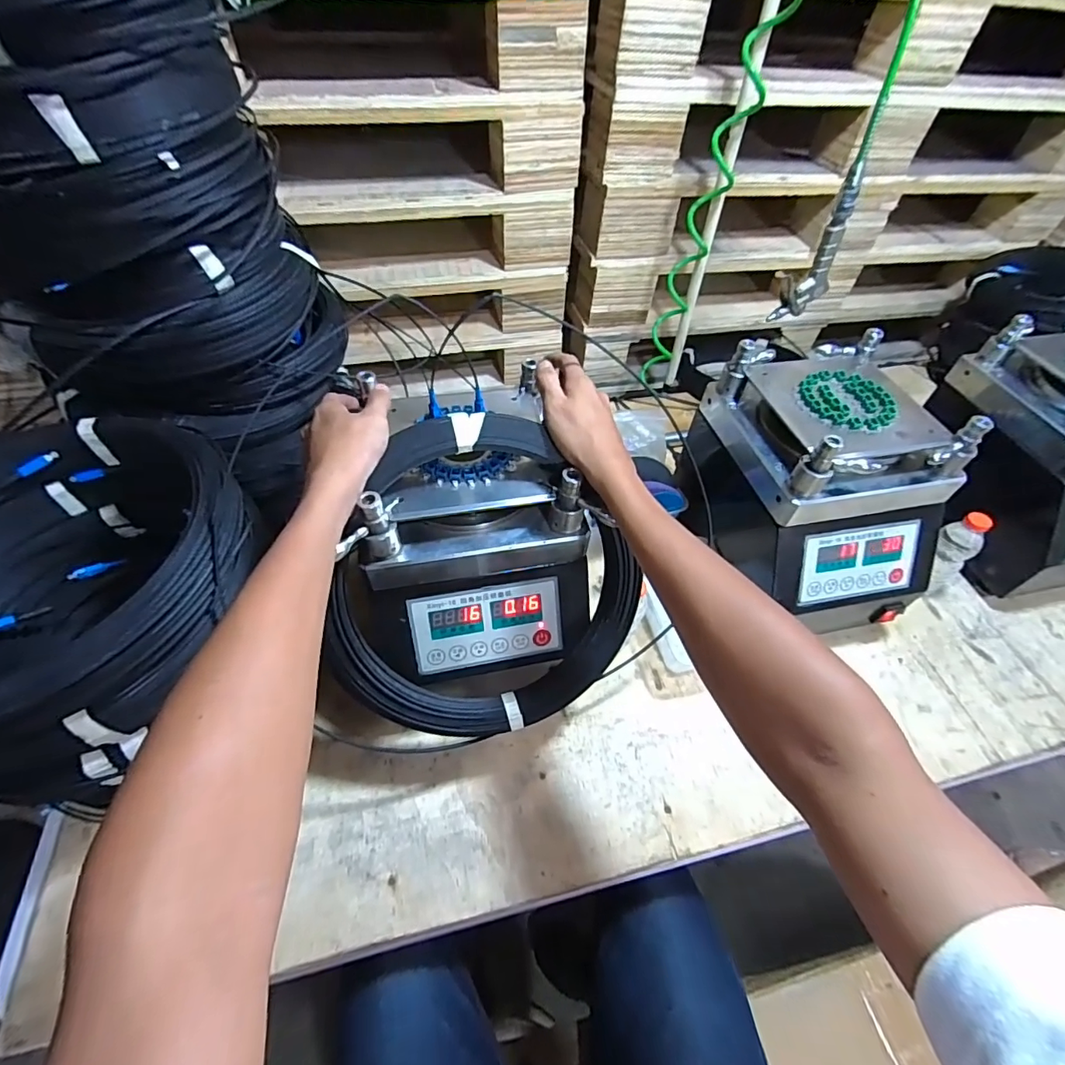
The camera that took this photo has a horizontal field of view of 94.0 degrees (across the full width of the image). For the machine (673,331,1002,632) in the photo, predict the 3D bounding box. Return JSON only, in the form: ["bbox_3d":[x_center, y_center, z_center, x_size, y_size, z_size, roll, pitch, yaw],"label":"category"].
[{"bbox_3d":[0.358,-0.047,0.645,0.221,0.280,0.291,-10,54,-10],"label":"machine"}]

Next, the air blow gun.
[{"bbox_3d":[0.361,-0.355,0.629,0.080,0.164,0.037,-31,60,-23],"label":"air blow gun"}]

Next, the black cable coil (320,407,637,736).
[{"bbox_3d":[-0.050,0.056,0.477,0.282,0.029,0.304,-3,102,-12],"label":"black cable coil"}]

